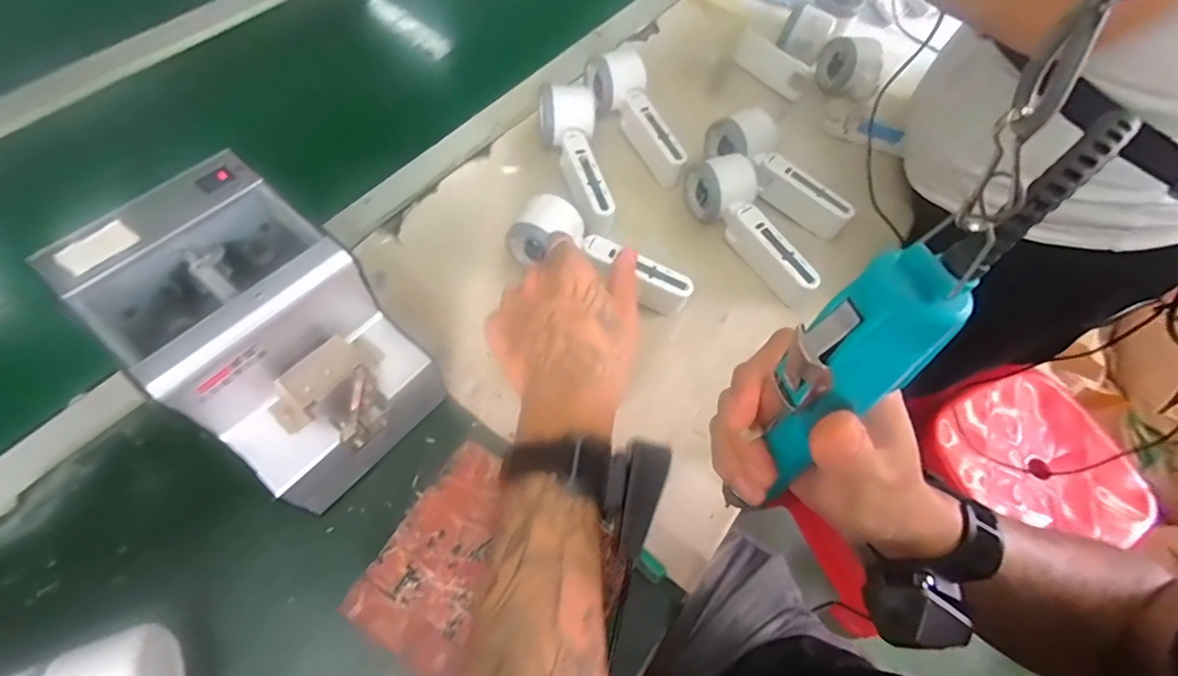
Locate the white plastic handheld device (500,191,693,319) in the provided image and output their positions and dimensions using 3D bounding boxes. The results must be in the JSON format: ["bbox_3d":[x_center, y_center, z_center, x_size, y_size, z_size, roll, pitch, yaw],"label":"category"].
[{"bbox_3d":[0.010,-0.067,0.470,0.161,0.041,0.052,31,66,1],"label":"white plastic handheld device"}]

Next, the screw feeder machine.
[{"bbox_3d":[-0.207,0.008,0.354,0.183,0.142,0.129,42,66,13],"label":"screw feeder machine"}]

